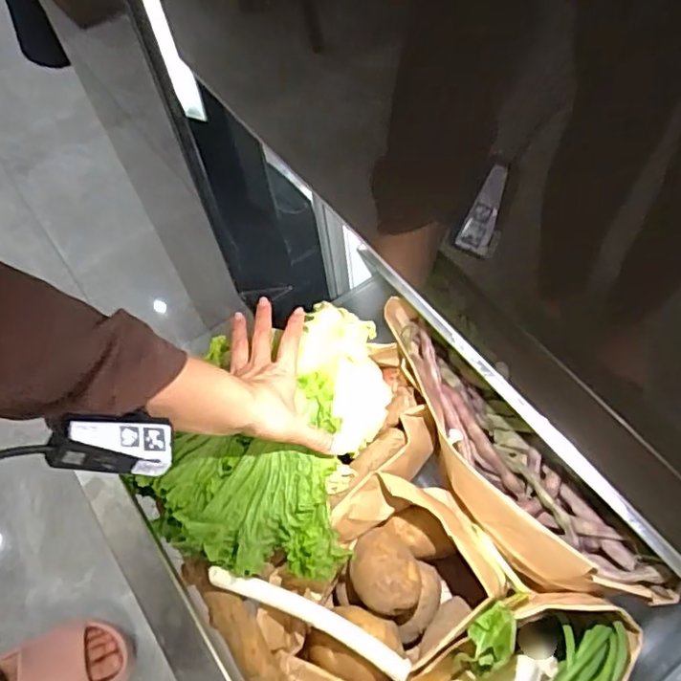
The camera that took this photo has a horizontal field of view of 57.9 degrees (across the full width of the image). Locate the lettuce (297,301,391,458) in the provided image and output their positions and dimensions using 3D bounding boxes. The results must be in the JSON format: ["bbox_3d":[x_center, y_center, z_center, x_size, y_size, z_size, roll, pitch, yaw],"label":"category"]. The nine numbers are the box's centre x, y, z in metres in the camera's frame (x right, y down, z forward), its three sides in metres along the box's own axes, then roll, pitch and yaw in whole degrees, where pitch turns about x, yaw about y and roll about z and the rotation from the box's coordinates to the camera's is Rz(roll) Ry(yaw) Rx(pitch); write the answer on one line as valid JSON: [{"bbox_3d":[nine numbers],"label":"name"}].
[{"bbox_3d":[0.005,0.039,0.587,0.079,0.102,0.113,-3,55,3],"label":"lettuce"}]

